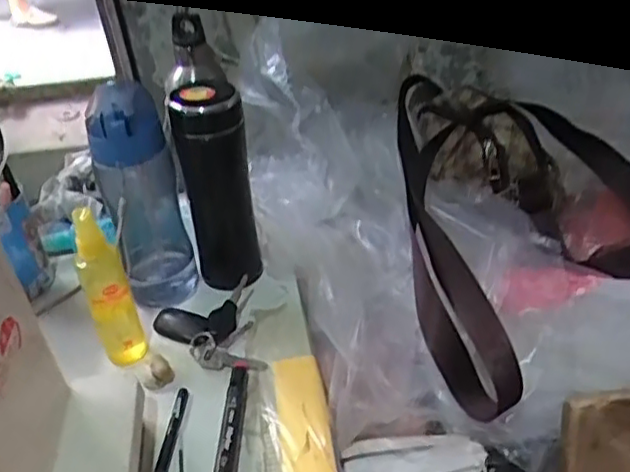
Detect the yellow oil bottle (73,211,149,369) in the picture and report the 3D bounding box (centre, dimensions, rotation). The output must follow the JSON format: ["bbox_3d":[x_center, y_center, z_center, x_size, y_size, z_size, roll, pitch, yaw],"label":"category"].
[{"bbox_3d":[-0.182,0.048,0.568,0.037,0.153,0.033,-20,37,-18],"label":"yellow oil bottle"}]

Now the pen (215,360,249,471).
[{"bbox_3d":[-0.066,0.158,0.519,0.016,0.015,0.158,-1,37,2],"label":"pen"}]

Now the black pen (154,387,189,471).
[{"bbox_3d":[-0.118,0.171,0.515,0.011,0.005,0.119,1,37,5],"label":"black pen"}]

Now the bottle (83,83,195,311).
[{"bbox_3d":[-0.165,-0.034,0.622,0.067,0.212,0.064,-13,36,-11],"label":"bottle"}]

